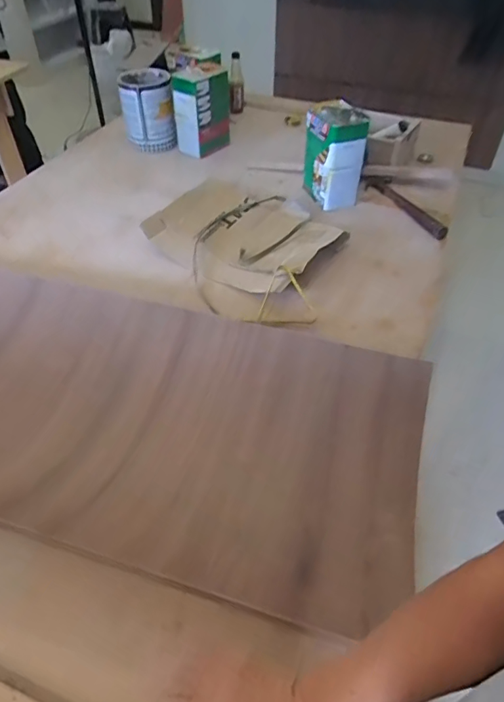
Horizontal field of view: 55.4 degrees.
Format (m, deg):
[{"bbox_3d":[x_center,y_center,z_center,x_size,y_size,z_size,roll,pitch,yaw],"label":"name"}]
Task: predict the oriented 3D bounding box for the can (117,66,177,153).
[{"bbox_3d":[-0.340,-0.775,1.559,0.160,0.205,0.154,-10,47,-11],"label":"can"}]

